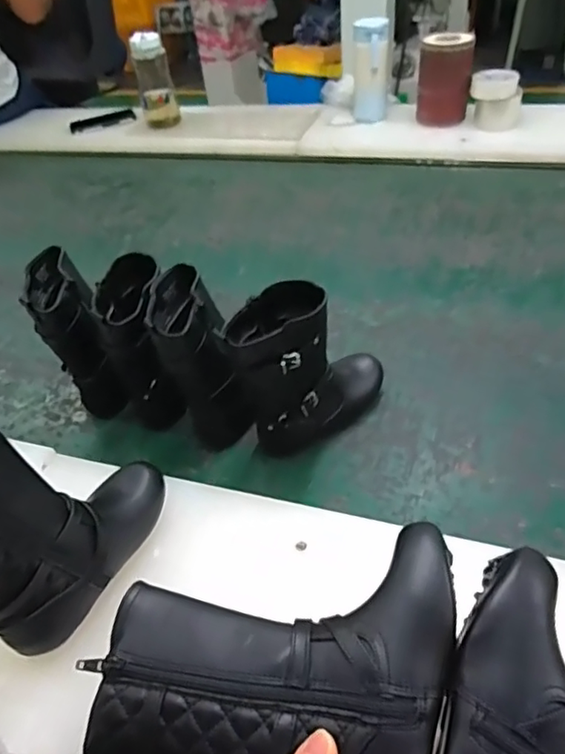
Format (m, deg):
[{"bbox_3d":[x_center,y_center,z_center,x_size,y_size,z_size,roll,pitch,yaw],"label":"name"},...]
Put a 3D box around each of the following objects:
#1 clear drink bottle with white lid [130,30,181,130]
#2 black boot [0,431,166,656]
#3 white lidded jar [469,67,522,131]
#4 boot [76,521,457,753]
[{"bbox_3d":[-0.292,-0.675,1.245,0.081,0.187,0.081,-15,43,-7],"label":"clear drink bottle with white lid"},{"bbox_3d":[-0.177,0.091,0.391,0.075,0.180,0.191,20,50,27],"label":"black boot"},{"bbox_3d":[0.429,-0.558,1.101,0.097,0.092,0.084,9,46,18],"label":"white lidded jar"},{"bbox_3d":[-0.004,0.166,0.326,0.194,0.068,0.149,5,44,14],"label":"boot"}]

